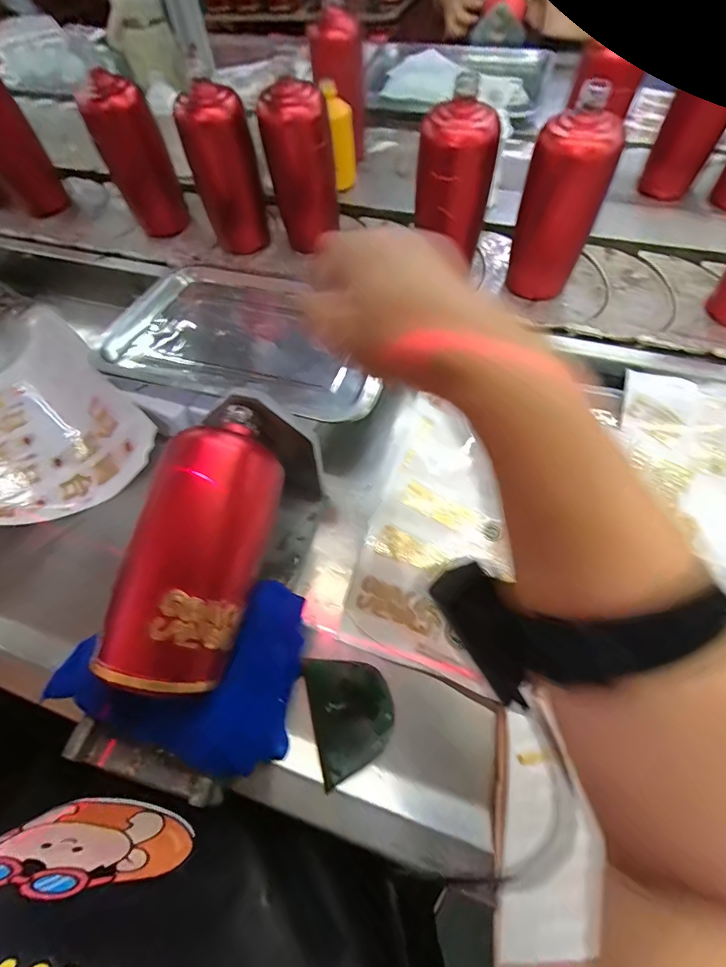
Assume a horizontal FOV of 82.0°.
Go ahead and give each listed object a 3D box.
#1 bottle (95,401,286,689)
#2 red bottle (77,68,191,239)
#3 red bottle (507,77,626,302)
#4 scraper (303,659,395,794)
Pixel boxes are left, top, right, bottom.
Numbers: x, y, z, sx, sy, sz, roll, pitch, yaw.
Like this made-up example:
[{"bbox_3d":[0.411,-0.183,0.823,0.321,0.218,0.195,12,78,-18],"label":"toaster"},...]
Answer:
[{"bbox_3d":[-0.105,0.039,0.279,0.070,0.071,0.185,10,61,8],"label":"bottle"},{"bbox_3d":[-0.298,-0.426,0.561,0.076,0.183,0.060,-21,62,-9],"label":"red bottle"},{"bbox_3d":[0.209,-0.290,0.451,0.057,0.172,0.066,-35,64,-16],"label":"red bottle"},{"bbox_3d":[-0.008,0.165,0.305,0.056,0.010,0.078,-15,61,-6],"label":"scraper"}]

